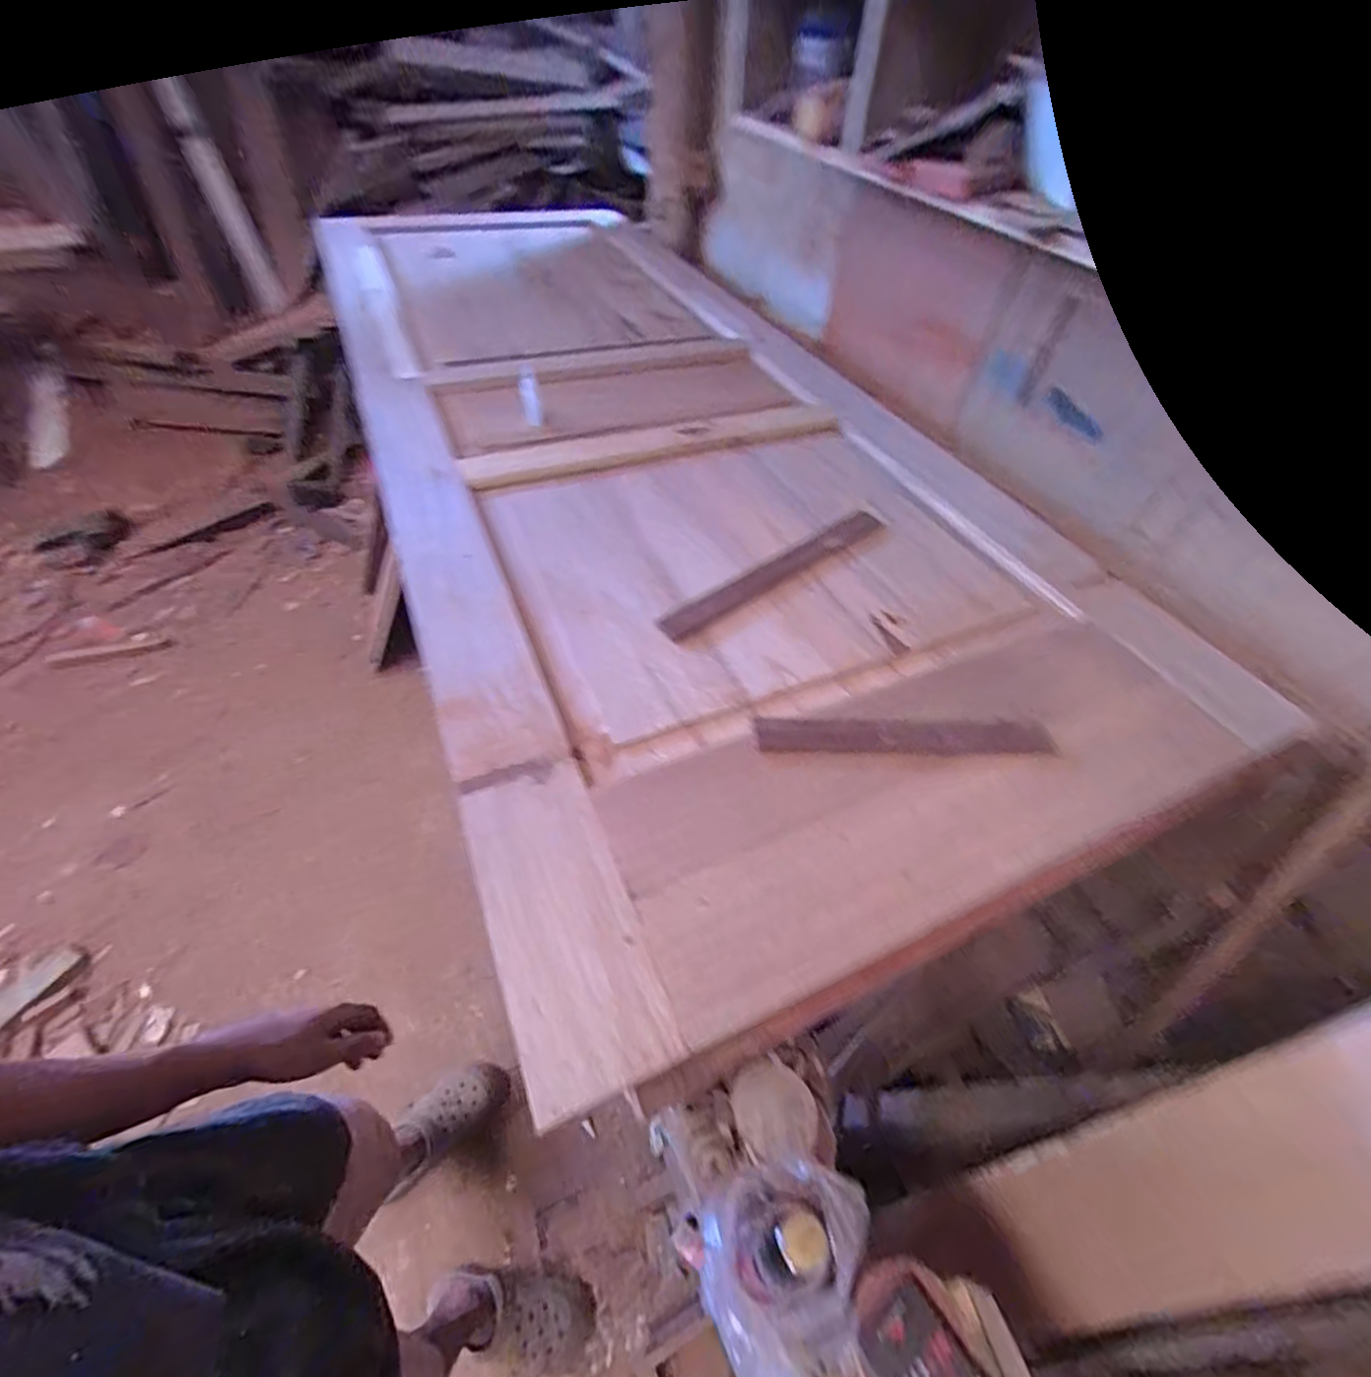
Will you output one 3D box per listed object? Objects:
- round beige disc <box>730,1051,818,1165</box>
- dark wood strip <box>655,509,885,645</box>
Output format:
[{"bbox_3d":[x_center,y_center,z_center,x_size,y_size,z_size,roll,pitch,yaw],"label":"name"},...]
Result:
[{"bbox_3d":[0.087,0.409,0.577,0.076,0.016,0.082,2,52,-2],"label":"round beige disc"},{"bbox_3d":[0.121,-0.148,0.723,0.362,0.011,0.044,-32,60,-28],"label":"dark wood strip"}]

